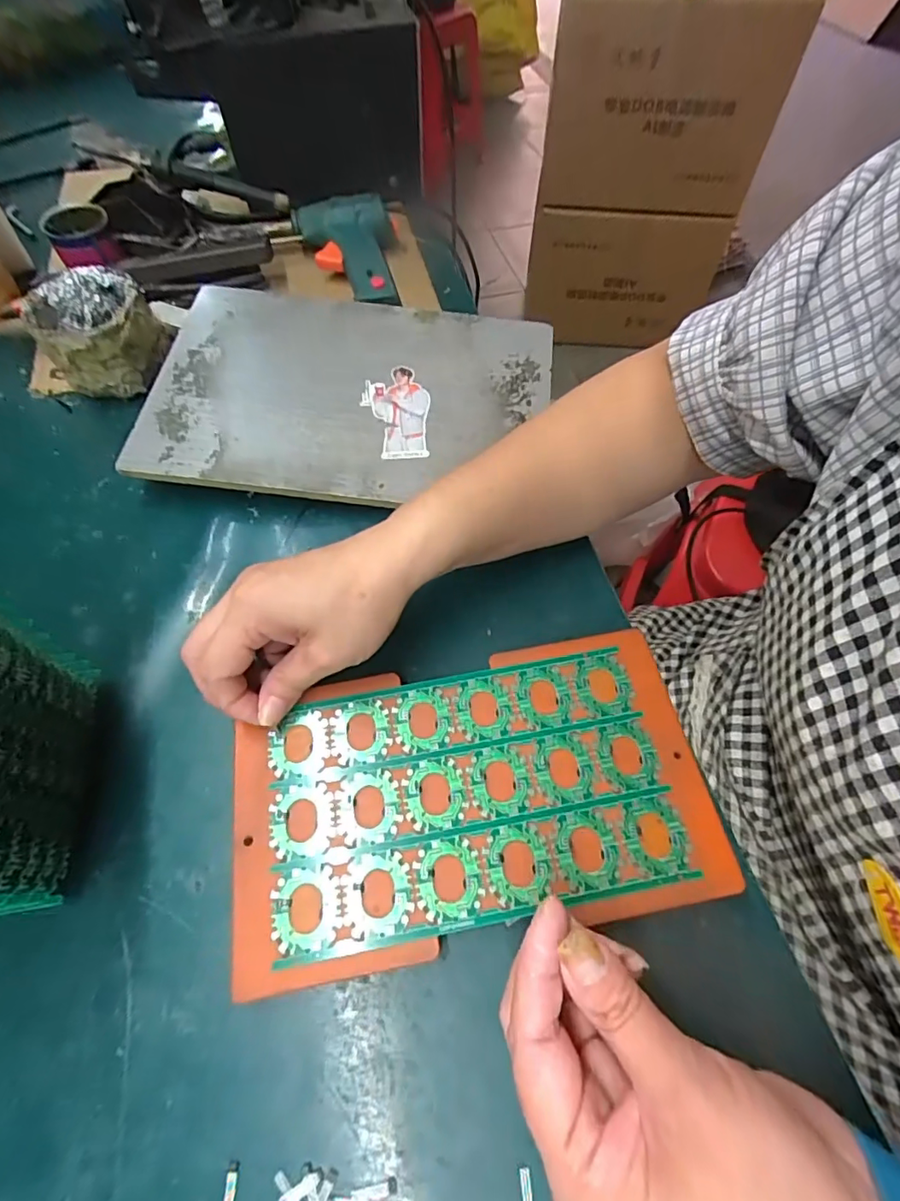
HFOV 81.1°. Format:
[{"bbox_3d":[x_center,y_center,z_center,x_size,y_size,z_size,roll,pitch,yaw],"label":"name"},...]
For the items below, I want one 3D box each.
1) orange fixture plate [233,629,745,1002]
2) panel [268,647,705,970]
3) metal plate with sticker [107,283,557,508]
[{"bbox_3d":[0.010,0.096,0.271,0.235,0.011,0.135,-9,64,-5],"label":"orange fixture plate"},{"bbox_3d":[0.010,0.095,0.271,0.197,0.004,0.119,-10,61,-4],"label":"panel"},{"bbox_3d":[-0.076,-0.159,0.406,0.297,0.010,0.191,5,65,-1],"label":"metal plate with sticker"}]

